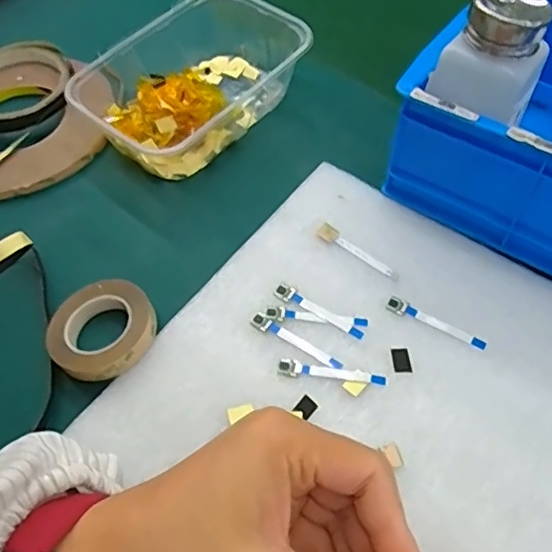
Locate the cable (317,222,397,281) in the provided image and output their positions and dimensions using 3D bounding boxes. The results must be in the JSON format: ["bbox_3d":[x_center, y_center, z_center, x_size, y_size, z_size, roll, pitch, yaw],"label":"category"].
[{"bbox_3d":[0.052,-0.014,0.364,0.060,0.004,0.011,38,67,24],"label":"cable"}]

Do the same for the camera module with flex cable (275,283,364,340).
[{"bbox_3d":[0.025,0.021,0.340,0.059,0.004,0.011,31,64,21],"label":"camera module with flex cable"}]

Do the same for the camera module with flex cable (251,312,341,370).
[{"bbox_3d":[0.012,0.038,0.331,0.058,0.004,0.010,28,63,20],"label":"camera module with flex cable"}]

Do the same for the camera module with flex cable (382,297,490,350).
[{"bbox_3d":[0.093,0.028,0.333,0.060,0.004,0.011,26,63,19],"label":"camera module with flex cable"}]

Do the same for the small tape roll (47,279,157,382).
[{"bbox_3d":[-0.104,0.031,0.338,0.059,0.013,0.060,-2,57,3],"label":"small tape roll"}]

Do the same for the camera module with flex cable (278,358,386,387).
[{"bbox_3d":[0.031,0.054,0.319,0.060,0.004,0.010,8,58,8],"label":"camera module with flex cable"}]

